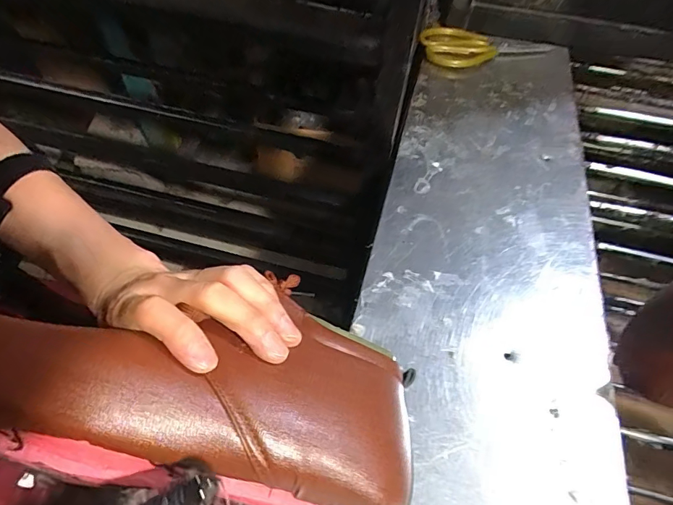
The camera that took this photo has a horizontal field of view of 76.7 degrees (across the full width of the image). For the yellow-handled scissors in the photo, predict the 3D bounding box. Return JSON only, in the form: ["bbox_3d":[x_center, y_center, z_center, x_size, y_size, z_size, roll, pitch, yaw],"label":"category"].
[{"bbox_3d":[0.215,-0.301,0.618,0.173,0.025,0.087,-9,54,-8],"label":"yellow-handled scissors"}]

